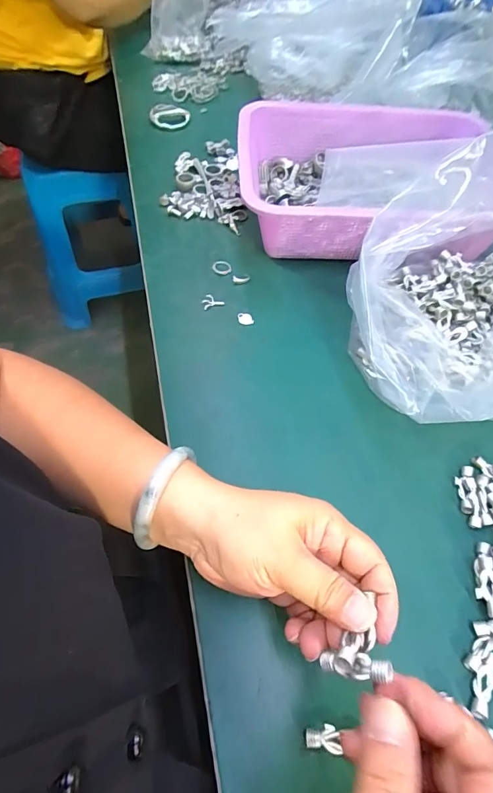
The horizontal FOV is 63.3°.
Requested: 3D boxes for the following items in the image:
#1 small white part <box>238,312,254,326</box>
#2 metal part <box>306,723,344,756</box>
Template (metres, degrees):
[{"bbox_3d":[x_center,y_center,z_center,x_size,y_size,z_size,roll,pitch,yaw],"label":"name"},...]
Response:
[{"bbox_3d":[-0.001,-0.079,0.408,0.017,0.004,0.013,7,59,4],"label":"small white part"},{"bbox_3d":[0.044,0.199,0.232,0.020,0.007,0.012,-1,59,-1],"label":"metal part"}]

